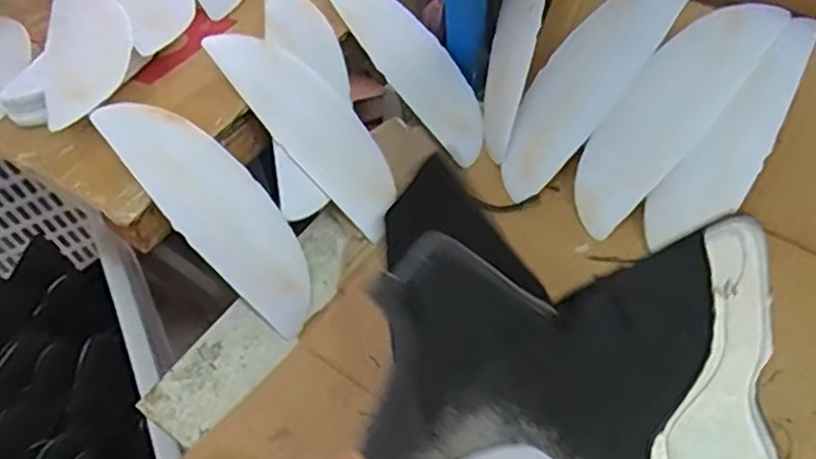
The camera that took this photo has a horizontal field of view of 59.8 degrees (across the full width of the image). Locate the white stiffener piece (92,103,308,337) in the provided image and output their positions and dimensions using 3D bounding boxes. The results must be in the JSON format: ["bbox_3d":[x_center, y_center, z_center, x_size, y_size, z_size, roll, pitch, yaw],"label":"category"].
[{"bbox_3d":[-0.132,-0.014,0.495,0.062,0.015,0.192,-43,97,-7],"label":"white stiffener piece"}]

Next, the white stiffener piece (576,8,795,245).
[{"bbox_3d":[0.183,-0.084,0.511,0.063,0.007,0.190,42,97,28],"label":"white stiffener piece"}]

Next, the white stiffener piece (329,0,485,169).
[{"bbox_3d":[0.006,-0.141,0.598,0.067,0.004,0.188,-39,87,-30],"label":"white stiffener piece"}]

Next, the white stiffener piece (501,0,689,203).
[{"bbox_3d":[0.130,-0.110,0.539,0.062,0.008,0.188,39,96,27],"label":"white stiffener piece"}]

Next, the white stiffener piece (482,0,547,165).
[{"bbox_3d":[0.085,-0.154,0.558,0.009,0.190,0.059,6,15,-25],"label":"white stiffener piece"}]

